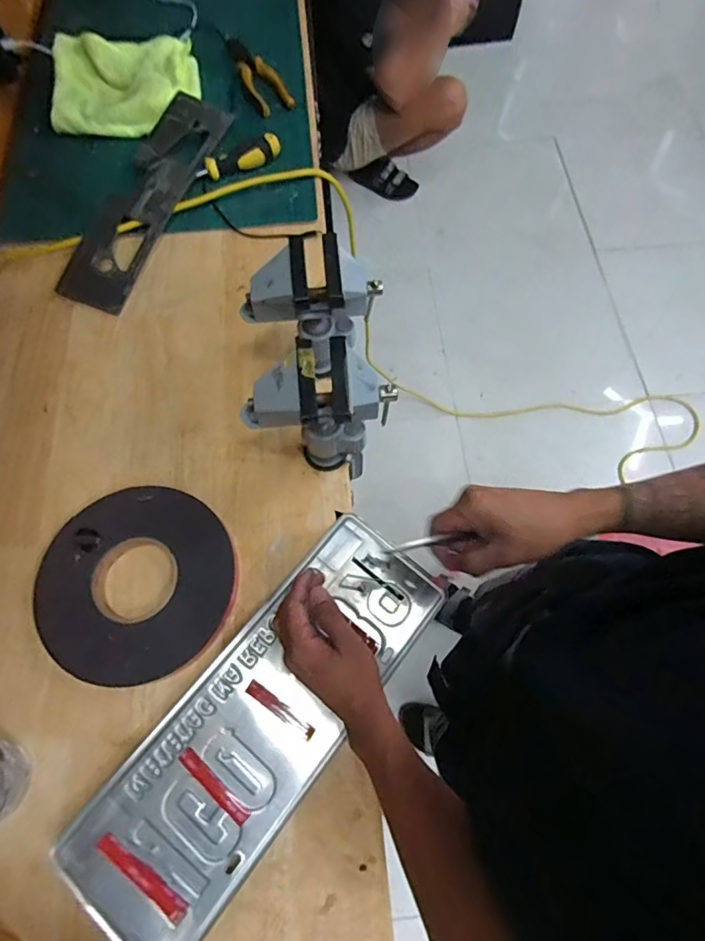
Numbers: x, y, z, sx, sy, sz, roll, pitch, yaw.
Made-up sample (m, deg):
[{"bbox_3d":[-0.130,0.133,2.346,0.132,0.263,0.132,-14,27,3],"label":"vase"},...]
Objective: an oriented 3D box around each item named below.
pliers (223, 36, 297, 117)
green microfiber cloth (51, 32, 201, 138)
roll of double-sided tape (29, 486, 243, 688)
[{"bbox_3d":[-0.160,-0.634,0.780,0.056,0.014,0.187,-30,71,-11],"label":"pliers"},{"bbox_3d":[-0.347,-0.608,0.759,0.215,0.043,0.213,-4,68,-1],"label":"green microfiber cloth"},{"bbox_3d":[-0.214,0.108,0.488,0.183,0.019,0.185,0,68,0],"label":"roll of double-sided tape"}]

